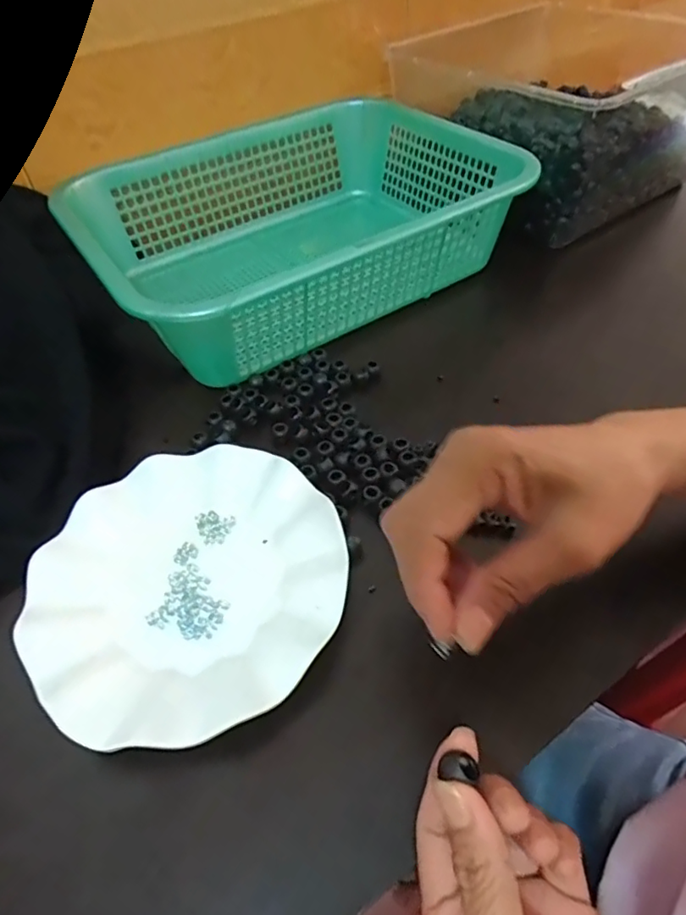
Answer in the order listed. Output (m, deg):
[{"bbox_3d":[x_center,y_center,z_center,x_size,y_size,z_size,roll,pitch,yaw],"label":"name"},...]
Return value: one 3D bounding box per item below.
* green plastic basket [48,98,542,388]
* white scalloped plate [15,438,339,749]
[{"bbox_3d":[-0.045,-0.222,0.522,0.377,0.103,0.288,-28,52,-19],"label":"green plastic basket"},{"bbox_3d":[-0.091,0.074,0.324,0.181,0.028,0.176,-2,48,3],"label":"white scalloped plate"}]

